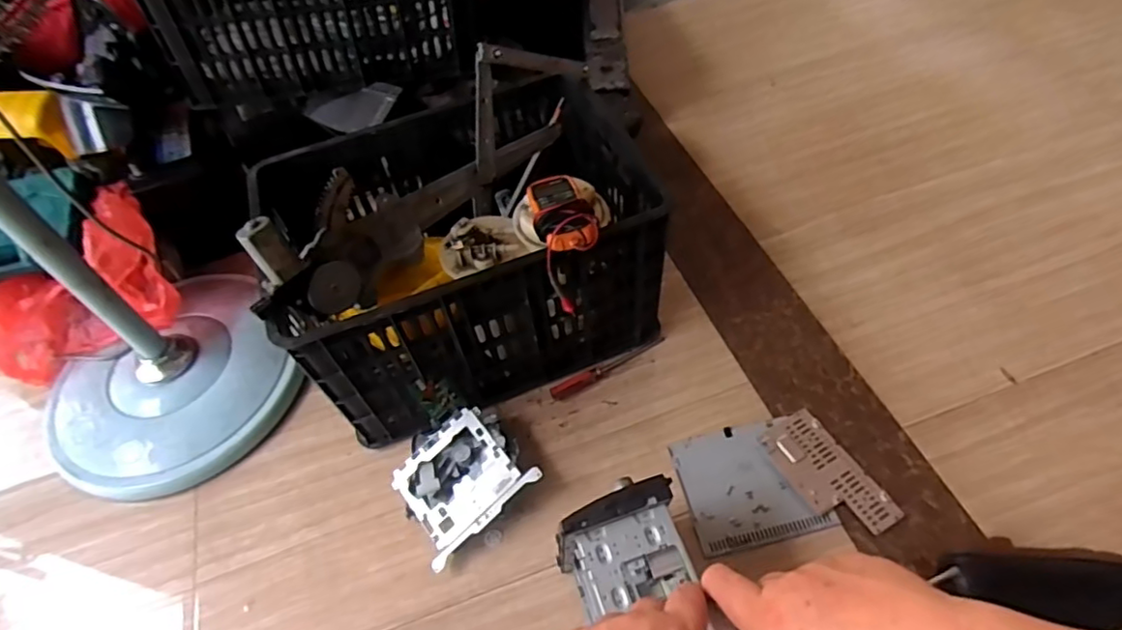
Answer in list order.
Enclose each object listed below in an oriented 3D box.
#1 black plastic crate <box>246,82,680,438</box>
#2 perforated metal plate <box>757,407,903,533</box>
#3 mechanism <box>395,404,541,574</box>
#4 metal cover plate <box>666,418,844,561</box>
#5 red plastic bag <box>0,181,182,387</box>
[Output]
[{"bbox_3d":[-0.141,-0.103,0.906,0.485,0.291,0.387,-22,56,-10],"label":"black plastic crate"},{"bbox_3d":[0.349,0.209,0.802,0.094,0.004,0.175,-27,57,-13],"label":"perforated metal plate"},{"bbox_3d":[-0.129,0.216,0.818,0.168,0.054,0.164,-37,57,-4],"label":"mechanism"},{"bbox_3d":[0.247,0.224,0.813,0.167,0.019,0.156,-13,55,-4],"label":"metal cover plate"},{"bbox_3d":[-0.819,-0.046,1.019,0.335,0.157,0.303,-38,58,8],"label":"red plastic bag"}]

